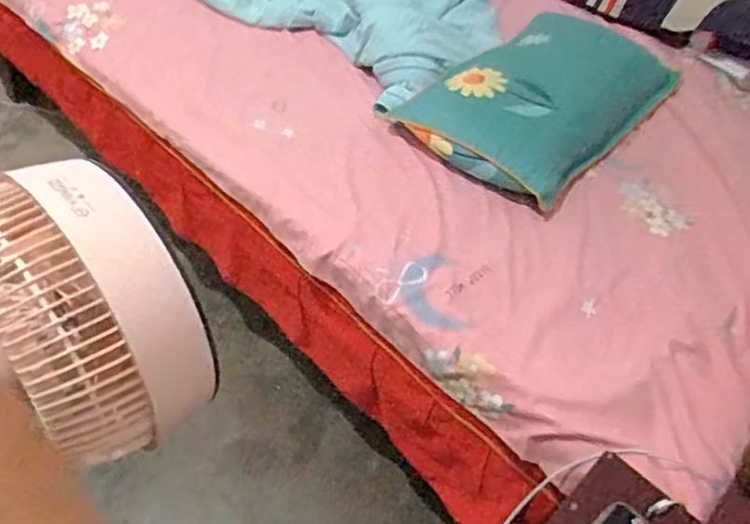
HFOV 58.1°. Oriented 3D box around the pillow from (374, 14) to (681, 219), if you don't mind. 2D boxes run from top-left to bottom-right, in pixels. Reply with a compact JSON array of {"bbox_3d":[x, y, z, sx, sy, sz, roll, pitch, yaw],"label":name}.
[{"bbox_3d":[0.335,-0.357,1.391,0.396,0.126,0.537,37,54,24],"label":"pillow"}]

